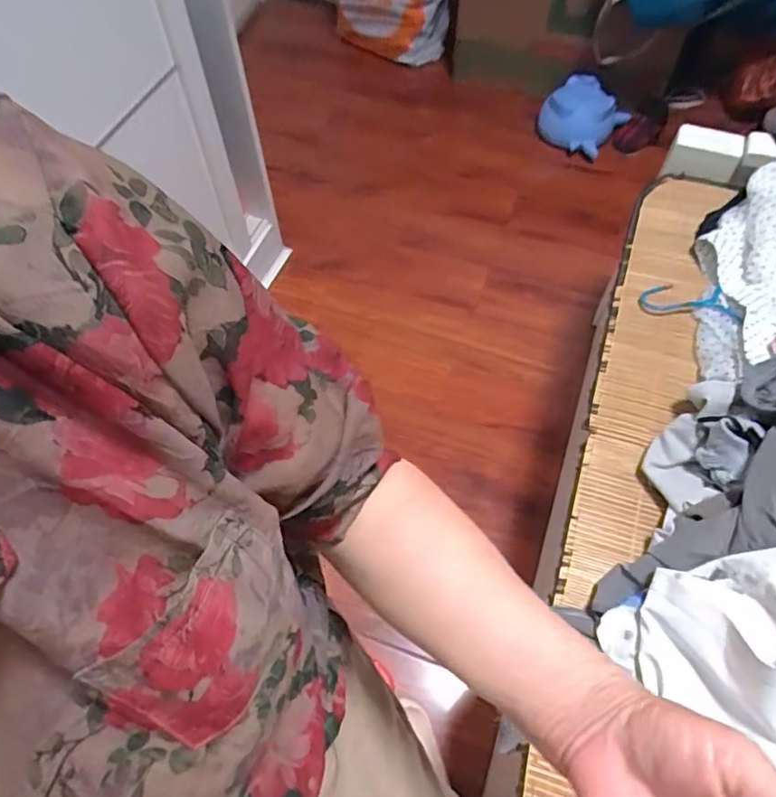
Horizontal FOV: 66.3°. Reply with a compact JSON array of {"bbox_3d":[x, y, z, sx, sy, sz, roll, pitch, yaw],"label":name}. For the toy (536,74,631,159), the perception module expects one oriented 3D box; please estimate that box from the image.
[{"bbox_3d":[0.538,-0.767,1.622,0.173,0.133,0.233,-40,67,-20],"label":"toy"}]

